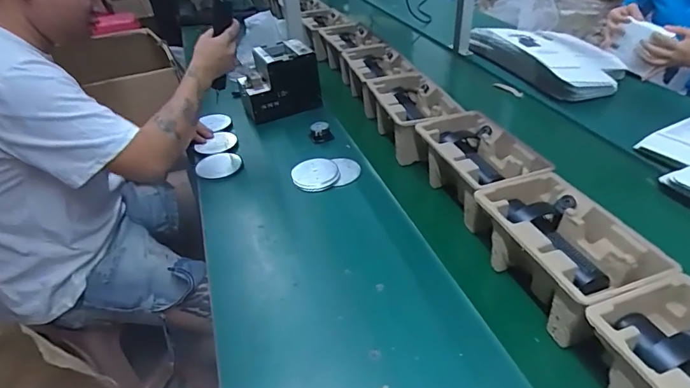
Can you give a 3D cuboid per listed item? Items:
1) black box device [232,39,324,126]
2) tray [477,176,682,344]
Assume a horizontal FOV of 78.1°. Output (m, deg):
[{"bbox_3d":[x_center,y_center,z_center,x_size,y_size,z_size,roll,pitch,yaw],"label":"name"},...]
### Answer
[{"bbox_3d":[-0.179,-0.300,1.098,0.181,0.140,0.171,-20,39,-17],"label":"black box device"},{"bbox_3d":[0.300,0.081,0.600,0.149,0.099,0.230,-13,38,-12],"label":"tray"}]

